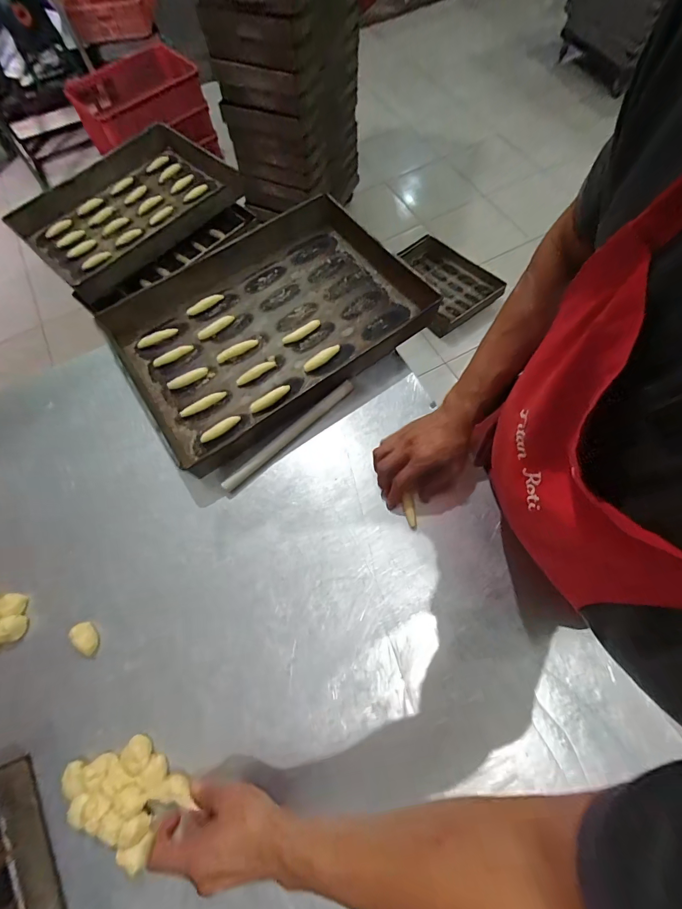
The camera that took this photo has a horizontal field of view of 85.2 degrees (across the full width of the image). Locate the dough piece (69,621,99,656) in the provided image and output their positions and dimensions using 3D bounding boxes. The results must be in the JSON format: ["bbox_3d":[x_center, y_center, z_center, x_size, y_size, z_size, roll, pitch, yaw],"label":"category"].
[{"bbox_3d":[-0.356,0.255,0.516,0.045,0.017,0.026,39,75,15],"label":"dough piece"}]

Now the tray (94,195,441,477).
[{"bbox_3d":[-0.131,-0.247,0.677,0.522,0.054,0.380,-33,71,-10],"label":"tray"}]

